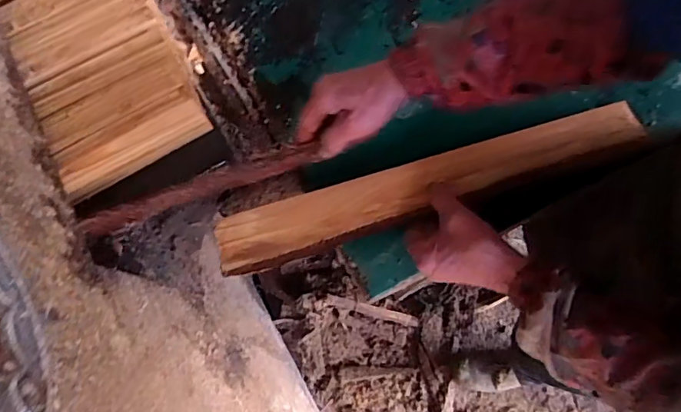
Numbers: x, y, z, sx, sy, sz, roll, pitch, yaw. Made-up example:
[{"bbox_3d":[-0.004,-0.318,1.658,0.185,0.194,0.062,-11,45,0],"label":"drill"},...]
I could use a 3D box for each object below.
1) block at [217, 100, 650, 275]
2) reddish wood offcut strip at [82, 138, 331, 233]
[{"bbox_3d":[0.096,-0.024,0.542,0.468,0.013,0.065,-17,75,-1],"label":"block"},{"bbox_3d":[-0.146,-0.017,0.523,0.252,0.028,0.009,-19,38,0],"label":"reddish wood offcut strip"}]

